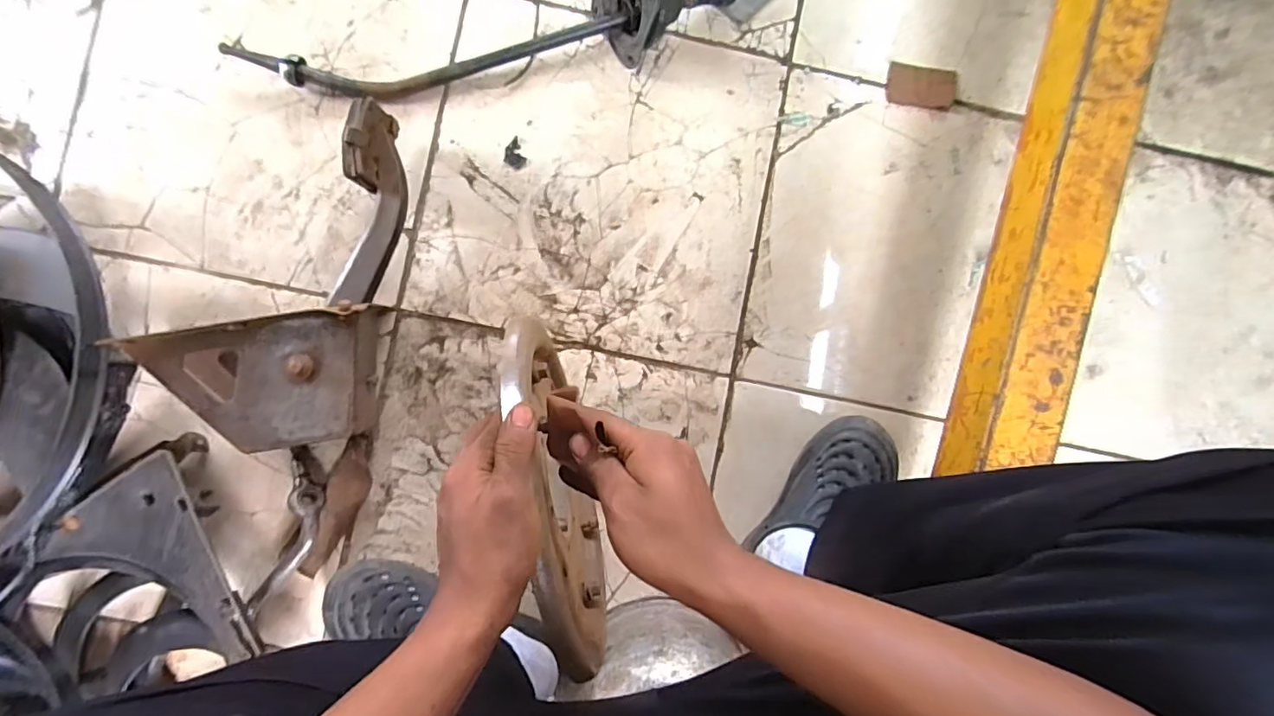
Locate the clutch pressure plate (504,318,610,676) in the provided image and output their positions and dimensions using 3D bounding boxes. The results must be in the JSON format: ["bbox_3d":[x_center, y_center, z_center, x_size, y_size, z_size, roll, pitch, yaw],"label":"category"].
[{"bbox_3d":[-0.068,0.110,0.500,0.028,0.313,0.286,-12,93,-4],"label":"clutch pressure plate"}]

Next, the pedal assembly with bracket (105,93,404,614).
[{"bbox_3d":[-0.399,-0.007,0.600,0.224,0.099,0.542,11,90,-4],"label":"pedal assembly with bracket"}]

